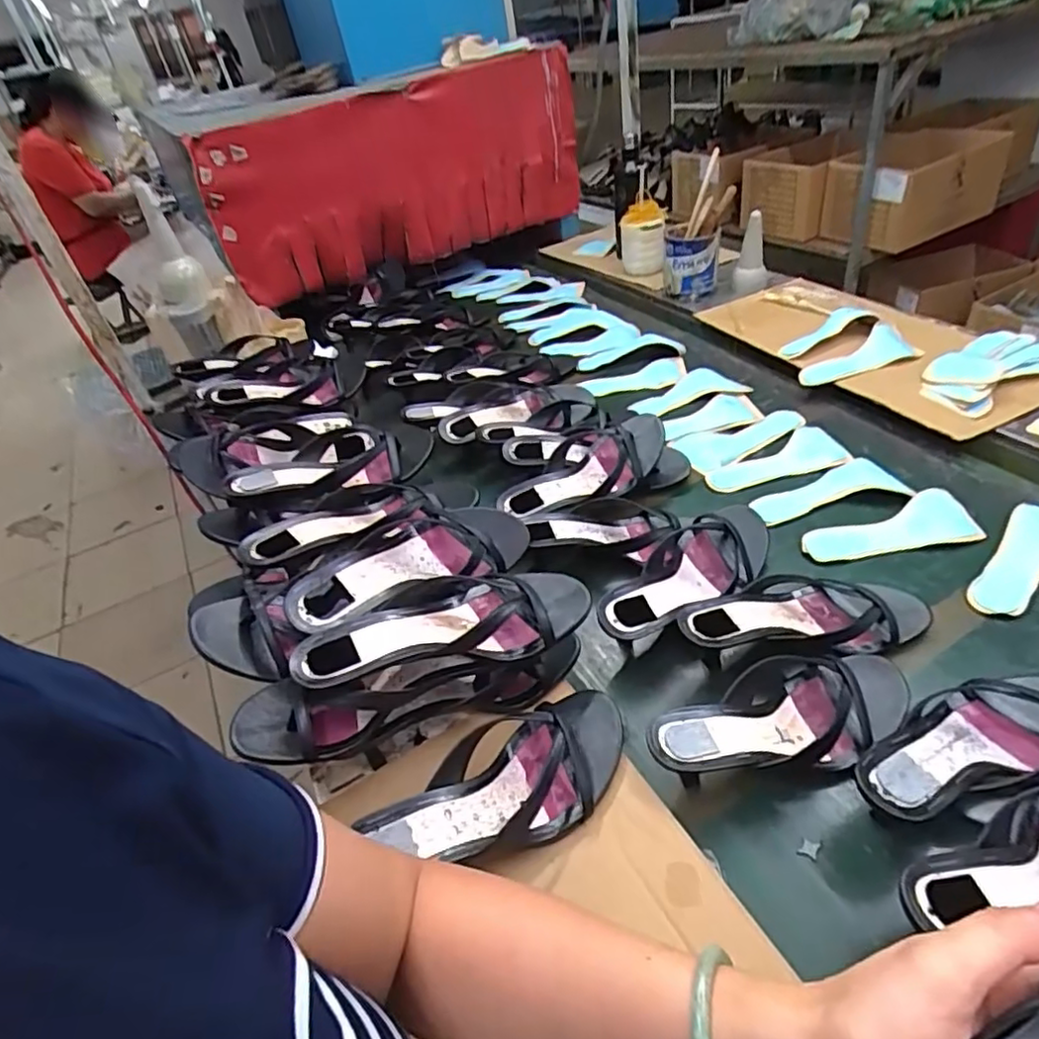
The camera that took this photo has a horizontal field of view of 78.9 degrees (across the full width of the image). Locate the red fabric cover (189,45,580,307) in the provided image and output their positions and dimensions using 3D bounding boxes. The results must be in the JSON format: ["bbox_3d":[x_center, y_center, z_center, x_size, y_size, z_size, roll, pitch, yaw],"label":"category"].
[{"bbox_3d":[-0.245,-0.756,1.399,0.858,0.367,0.224,-35,45,-26],"label":"red fabric cover"}]

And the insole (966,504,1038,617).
[{"bbox_3d":[0.517,0.035,0.647,0.186,0.012,0.078,-26,41,-17],"label":"insole"}]

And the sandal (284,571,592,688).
[{"bbox_3d":[-0.061,0.086,0.535,0.241,0.051,0.090,-17,39,-7],"label":"sandal"}]

